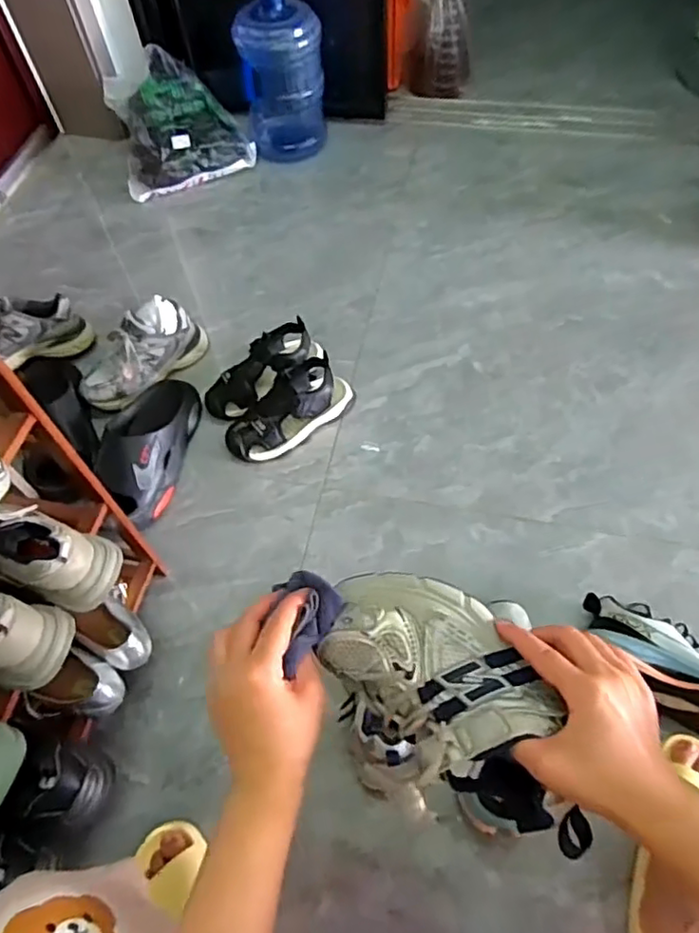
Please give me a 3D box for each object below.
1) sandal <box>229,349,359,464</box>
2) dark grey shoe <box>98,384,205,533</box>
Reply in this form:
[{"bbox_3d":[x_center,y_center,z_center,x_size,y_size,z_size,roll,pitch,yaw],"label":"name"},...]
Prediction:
[{"bbox_3d":[-0.108,-0.101,1.050,0.239,0.086,0.106,-35,65,-15],"label":"sandal"},{"bbox_3d":[-0.344,-0.033,1.016,0.114,0.089,0.276,7,62,8],"label":"dark grey shoe"}]

